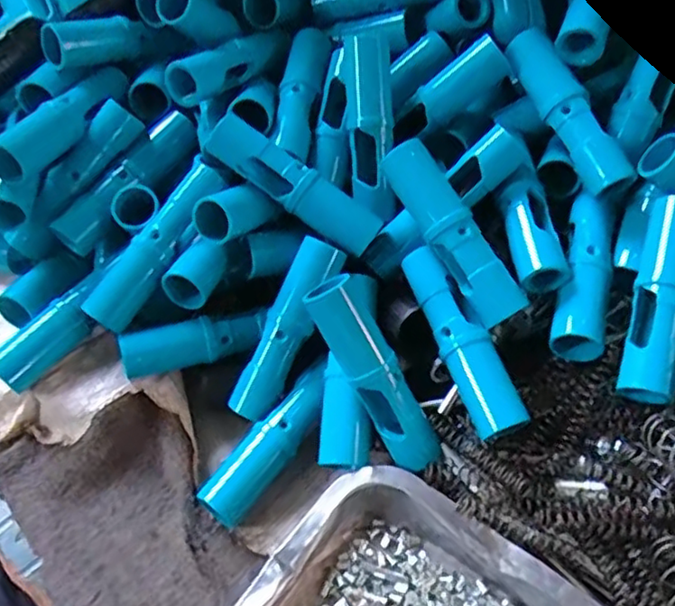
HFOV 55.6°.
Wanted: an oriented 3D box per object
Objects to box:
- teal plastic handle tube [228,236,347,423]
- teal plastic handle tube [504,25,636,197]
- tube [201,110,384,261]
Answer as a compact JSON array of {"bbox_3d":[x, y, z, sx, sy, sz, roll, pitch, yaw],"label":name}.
[{"bbox_3d":[-0.033,0.018,0.411,0.025,0.022,0.120,26,95,22],"label":"teal plastic handle tube"},{"bbox_3d":[0.146,-0.123,0.409,0.025,0.023,0.119,-22,75,-18],"label":"teal plastic handle tube"},{"bbox_3d":[-0.026,-0.075,0.412,0.120,0.030,0.034,33,49,-14],"label":"tube"}]

